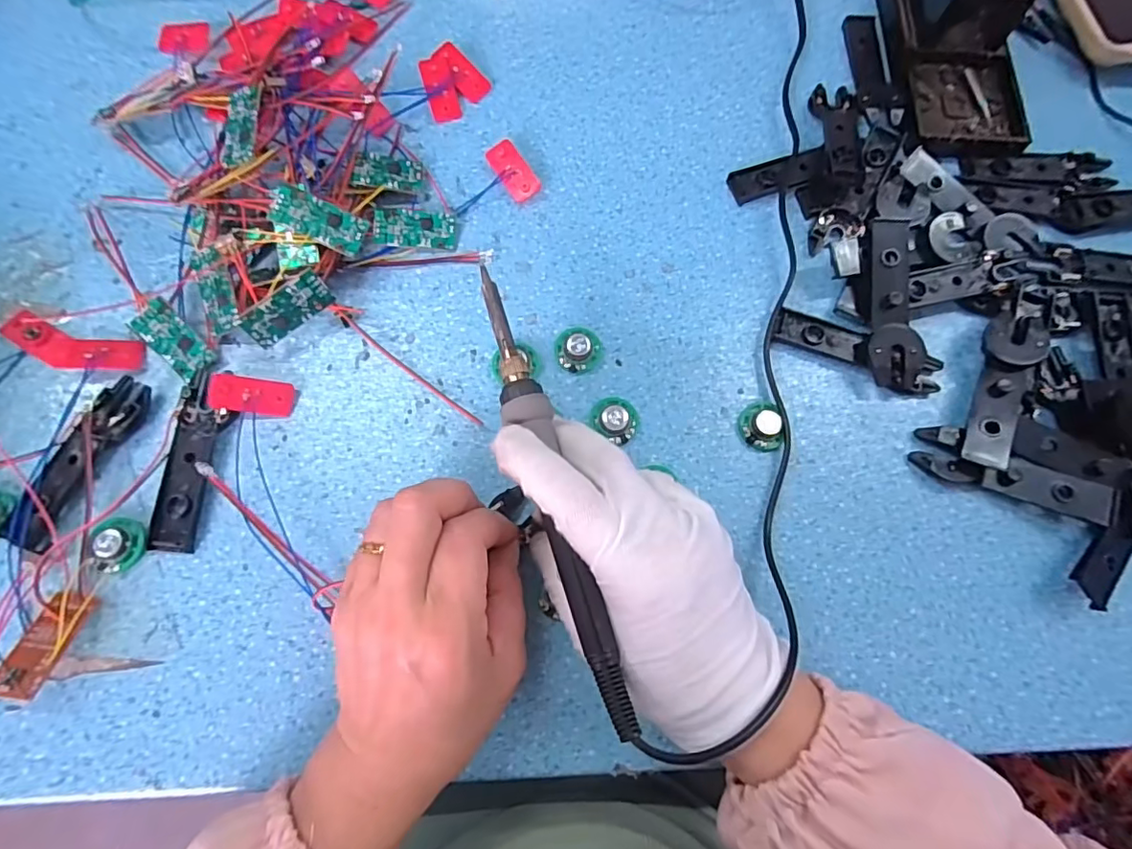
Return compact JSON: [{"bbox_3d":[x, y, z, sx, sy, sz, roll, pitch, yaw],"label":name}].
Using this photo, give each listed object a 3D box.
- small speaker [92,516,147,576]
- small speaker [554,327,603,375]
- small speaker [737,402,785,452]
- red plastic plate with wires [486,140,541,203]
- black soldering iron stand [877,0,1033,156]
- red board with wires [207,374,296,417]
[{"bbox_3d":[-0.216,0.058,0.266,0.022,0.006,0.025,-10,74,-4],"label":"small speaker"},{"bbox_3d":[0.007,-0.042,0.303,0.026,0.009,0.027,-6,74,-3],"label":"small speaker"},{"bbox_3d":[0.104,0.001,0.294,0.022,0.007,0.025,1,74,-1],"label":"small speaker"},{"bbox_3d":[-0.032,-0.153,0.331,0.019,0.004,0.037,-36,87,2],"label":"red plastic plate with wires"},{"bbox_3d":[0.250,-0.251,0.336,0.072,0.068,0.161,1,74,-1],"label":"black soldering iron stand"},{"bbox_3d":[-0.164,-0.015,0.288,0.040,0.004,0.018,7,92,-13],"label":"red board with wires"}]

